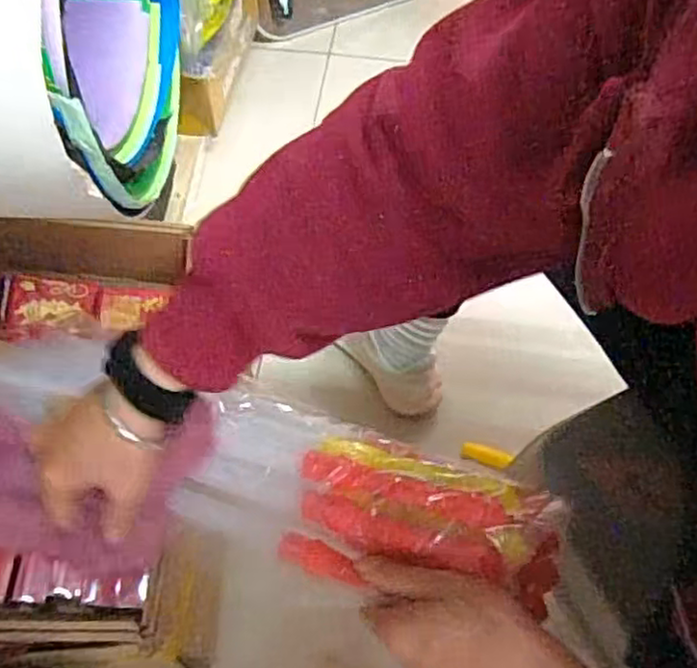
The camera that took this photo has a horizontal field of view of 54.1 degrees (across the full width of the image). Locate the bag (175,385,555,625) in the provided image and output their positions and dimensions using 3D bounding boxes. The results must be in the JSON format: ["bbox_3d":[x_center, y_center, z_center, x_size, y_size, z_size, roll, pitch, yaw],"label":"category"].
[{"bbox_3d":[0.008,0.112,0.461,0.250,0.039,0.110,8,58,21],"label":"bag"}]

